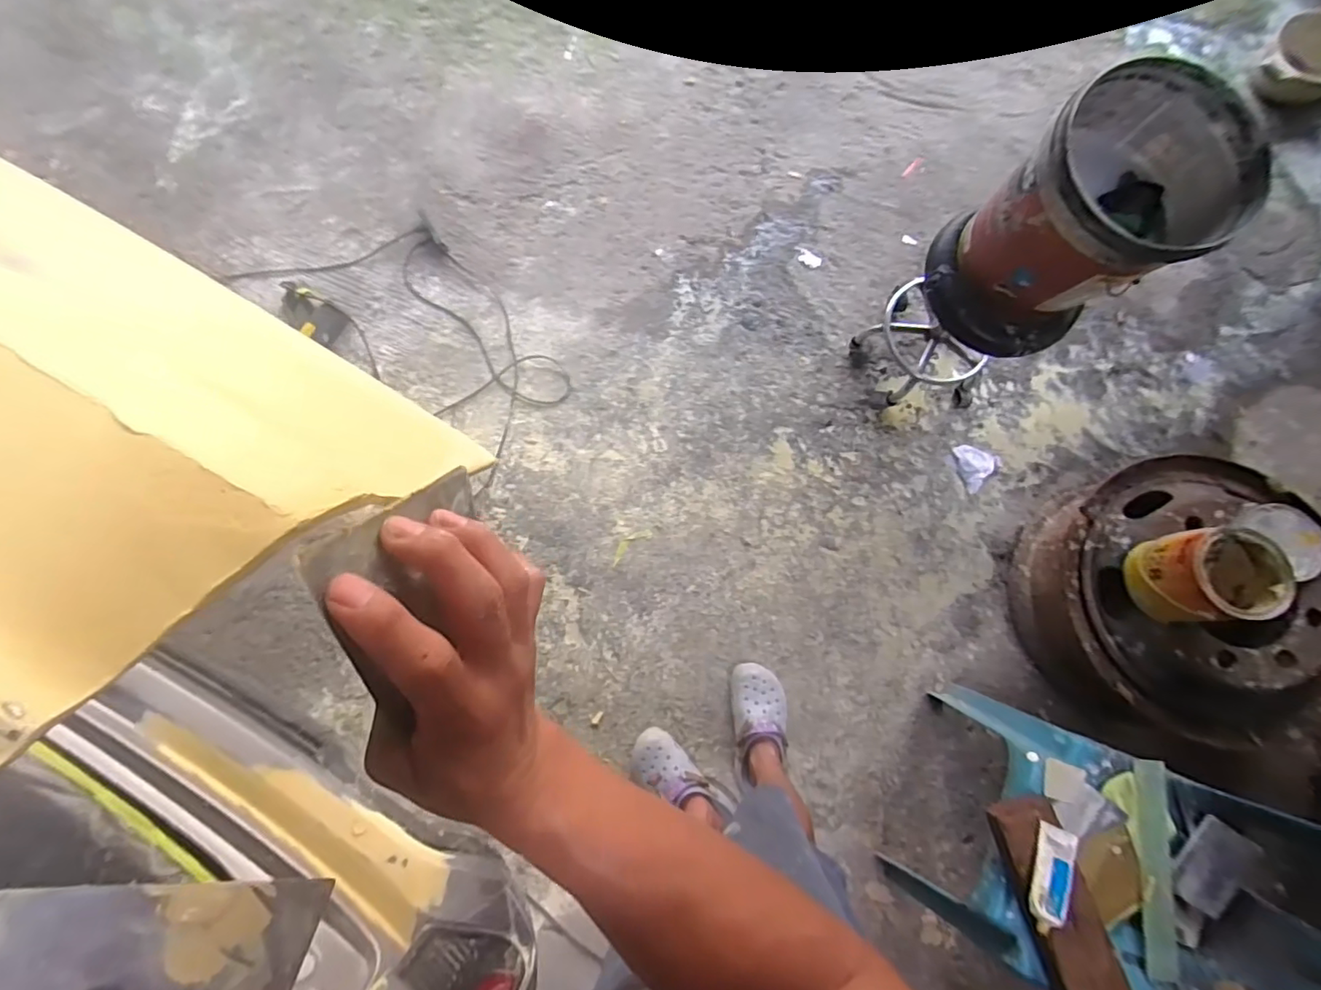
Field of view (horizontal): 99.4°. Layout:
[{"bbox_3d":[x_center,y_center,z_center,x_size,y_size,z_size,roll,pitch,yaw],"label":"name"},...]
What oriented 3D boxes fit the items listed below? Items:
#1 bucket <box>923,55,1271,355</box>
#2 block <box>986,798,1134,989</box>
[{"bbox_3d":[0.679,-0.441,0.926,0.277,0.355,0.277,0,78,2],"label":"bucket"},{"bbox_3d":[0.634,0.665,0.870,0.113,0.047,0.366,-18,78,-1],"label":"block"}]

